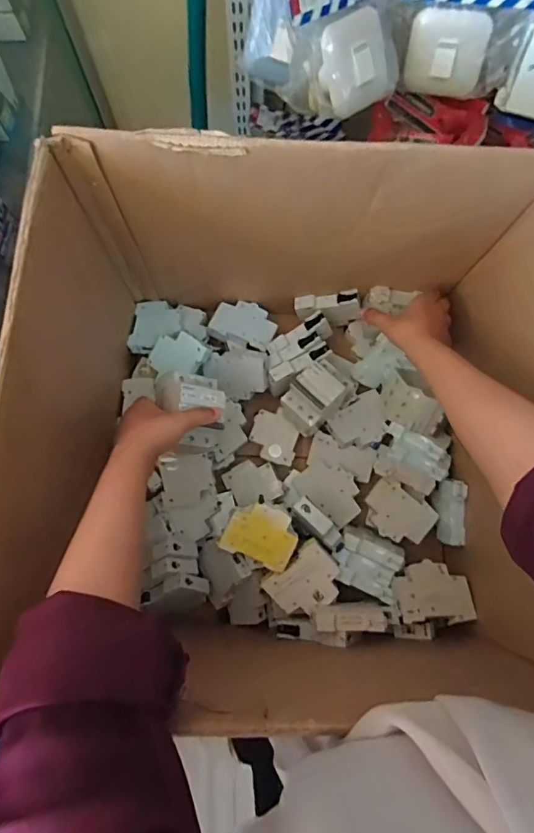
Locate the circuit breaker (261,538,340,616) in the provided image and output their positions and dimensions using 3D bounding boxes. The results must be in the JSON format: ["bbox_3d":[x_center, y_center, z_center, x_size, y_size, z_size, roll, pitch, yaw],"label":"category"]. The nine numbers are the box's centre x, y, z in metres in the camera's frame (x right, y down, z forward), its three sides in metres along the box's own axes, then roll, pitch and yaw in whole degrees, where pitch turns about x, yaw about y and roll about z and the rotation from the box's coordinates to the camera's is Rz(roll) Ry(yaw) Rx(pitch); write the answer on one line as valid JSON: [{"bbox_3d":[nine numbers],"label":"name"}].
[{"bbox_3d":[0.045,0.191,0.558,0.080,0.023,0.066,-40,81,-9],"label":"circuit breaker"}]

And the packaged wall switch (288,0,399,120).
[{"bbox_3d":[0.077,-0.381,0.488,0.134,0.129,0.038,-38,37,-21],"label":"packaged wall switch"}]

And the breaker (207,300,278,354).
[{"bbox_3d":[-0.031,-0.128,0.662,0.087,0.017,0.069,15,78,3],"label":"breaker"}]

